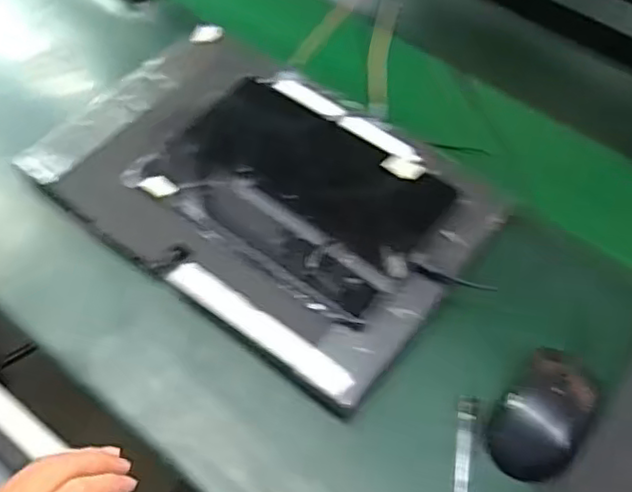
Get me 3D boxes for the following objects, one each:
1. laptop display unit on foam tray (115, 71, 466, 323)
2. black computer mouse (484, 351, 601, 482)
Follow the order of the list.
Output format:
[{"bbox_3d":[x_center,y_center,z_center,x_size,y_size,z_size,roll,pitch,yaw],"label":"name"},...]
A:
[{"bbox_3d":[-0.012,-0.059,0.604,0.254,0.026,0.196,33,61,18],"label":"laptop display unit on foam tray"},{"bbox_3d":[0.175,0.131,0.500,0.060,0.032,0.093,35,61,19],"label":"black computer mouse"}]

